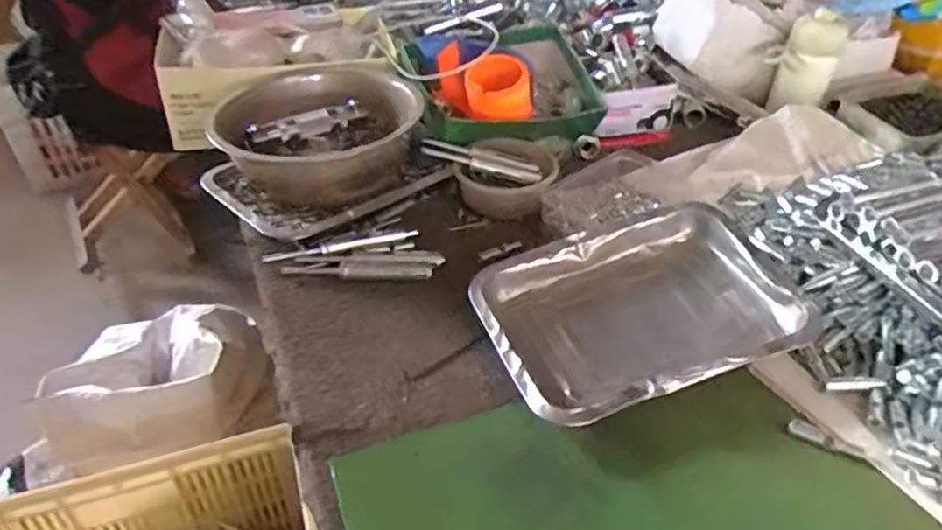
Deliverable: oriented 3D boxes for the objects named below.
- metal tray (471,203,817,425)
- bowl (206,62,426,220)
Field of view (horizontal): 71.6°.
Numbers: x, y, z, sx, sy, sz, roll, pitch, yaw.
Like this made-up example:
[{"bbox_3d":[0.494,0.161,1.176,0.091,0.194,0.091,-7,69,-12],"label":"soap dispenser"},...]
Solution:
[{"bbox_3d":[0.145,0.037,0.571,0.265,0.051,0.184,-12,41,-15],"label":"metal tray"},{"bbox_3d":[-0.162,-0.137,0.741,0.205,0.108,0.236,-11,40,-14],"label":"bowl"}]

